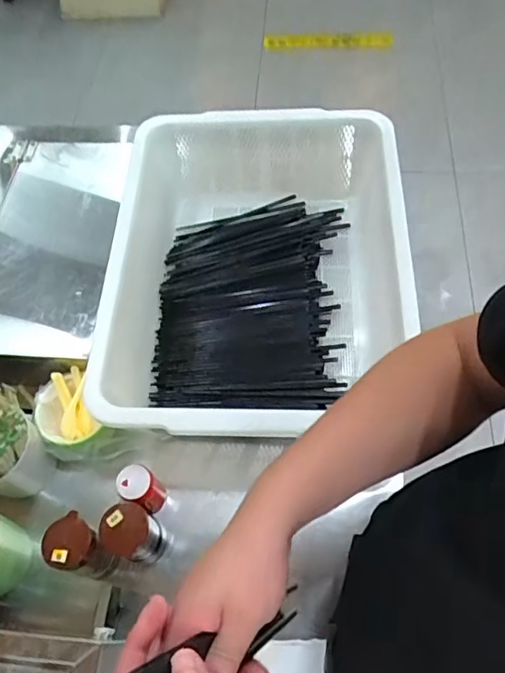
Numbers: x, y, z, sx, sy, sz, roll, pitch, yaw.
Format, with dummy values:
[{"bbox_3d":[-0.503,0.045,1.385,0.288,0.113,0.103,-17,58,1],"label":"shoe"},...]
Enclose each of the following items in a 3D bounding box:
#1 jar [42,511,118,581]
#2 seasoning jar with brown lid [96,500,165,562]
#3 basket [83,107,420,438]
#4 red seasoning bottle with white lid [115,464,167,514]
[{"bbox_3d":[-0.213,0.267,0.676,0.052,0.117,0.058,26,66,18],"label":"jar"},{"bbox_3d":[-0.151,0.255,0.691,0.054,0.131,0.060,18,64,14],"label":"seasoning jar with brown lid"},{"bbox_3d":[0.018,-0.092,0.828,0.409,0.182,0.529,-1,61,4],"label":"basket"},{"bbox_3d":[-0.146,0.208,0.723,0.047,0.113,0.043,-2,61,3],"label":"red seasoning bottle with white lid"}]

